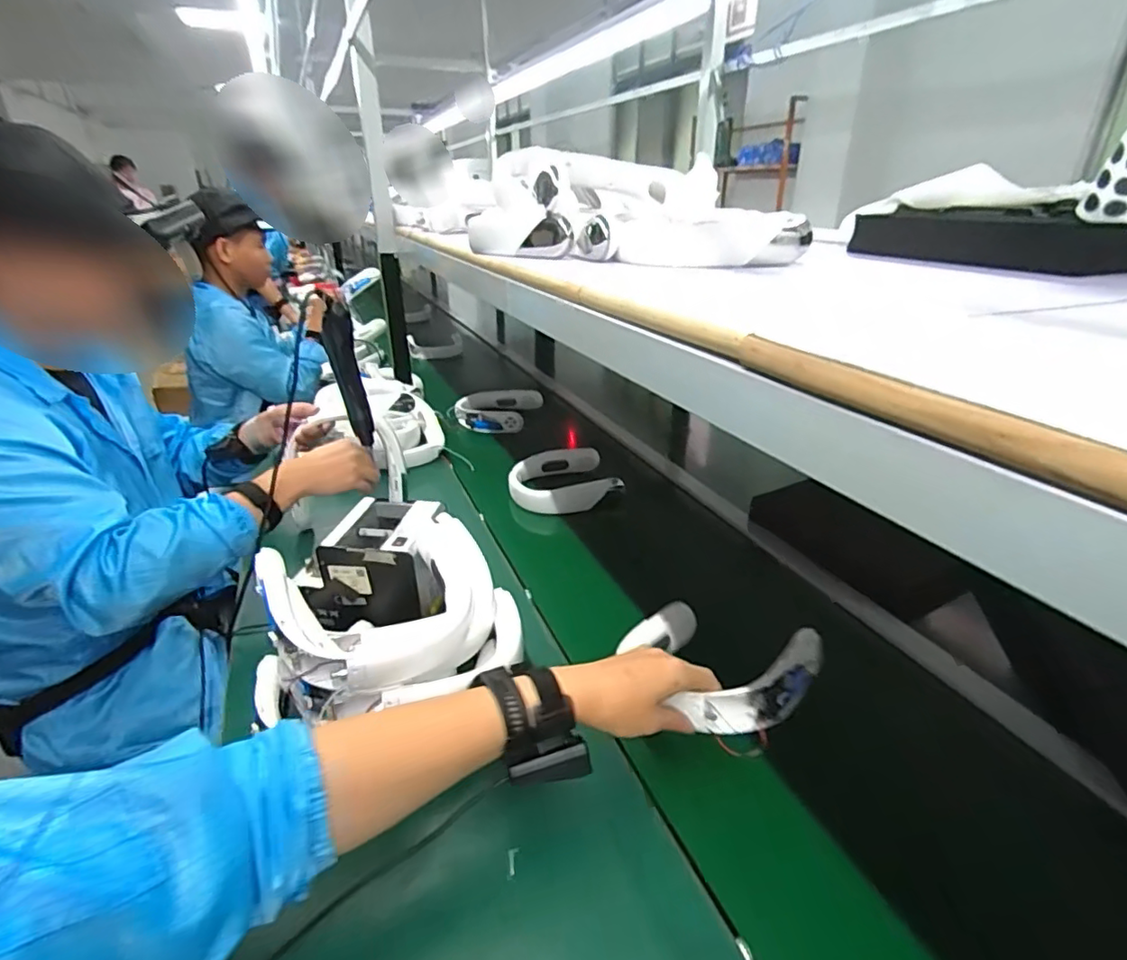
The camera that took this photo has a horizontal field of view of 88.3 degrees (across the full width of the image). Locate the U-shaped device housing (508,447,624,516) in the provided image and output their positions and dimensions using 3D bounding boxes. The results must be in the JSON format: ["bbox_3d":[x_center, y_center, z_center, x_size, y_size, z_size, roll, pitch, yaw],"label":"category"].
[{"bbox_3d":[-0.007,-0.002,1.151,0.204,0.052,0.190,-7,27,-14],"label":"U-shaped device housing"}]

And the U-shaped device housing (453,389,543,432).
[{"bbox_3d":[-0.175,-0.185,1.517,0.191,0.049,0.215,6,27,13],"label":"U-shaped device housing"}]

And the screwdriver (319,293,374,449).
[{"bbox_3d":[-0.304,-0.151,0.817,0.036,0.206,0.039,-14,29,-25],"label":"screwdriver"}]

